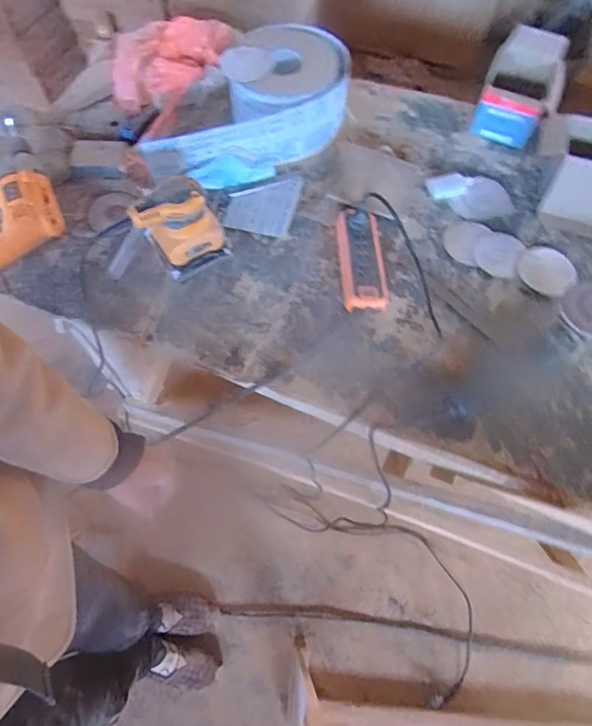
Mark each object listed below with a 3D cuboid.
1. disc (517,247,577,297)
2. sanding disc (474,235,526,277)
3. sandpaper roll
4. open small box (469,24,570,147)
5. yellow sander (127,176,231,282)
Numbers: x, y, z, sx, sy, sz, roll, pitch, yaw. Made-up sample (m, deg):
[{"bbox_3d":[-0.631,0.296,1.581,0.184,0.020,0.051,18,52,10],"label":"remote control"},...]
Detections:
[{"bbox_3d":[0.422,-0.156,0.814,0.087,0.006,0.089,-7,63,14],"label":"disc"},{"bbox_3d":[0.352,-0.190,0.846,0.078,0.004,0.089,21,70,15],"label":"sanding disc"},{"bbox_3d":[-0.087,-0.468,0.901,0.417,0.124,0.222,-37,70,-18],"label":"sandpaper roll"},{"bbox_3d":[0.434,-0.520,0.932,0.140,0.134,0.171,20,65,9],"label":"open small box"},{"bbox_3d":[-0.186,-0.215,0.770,0.126,0.131,0.093,-32,68,-16],"label":"yellow sander"}]

